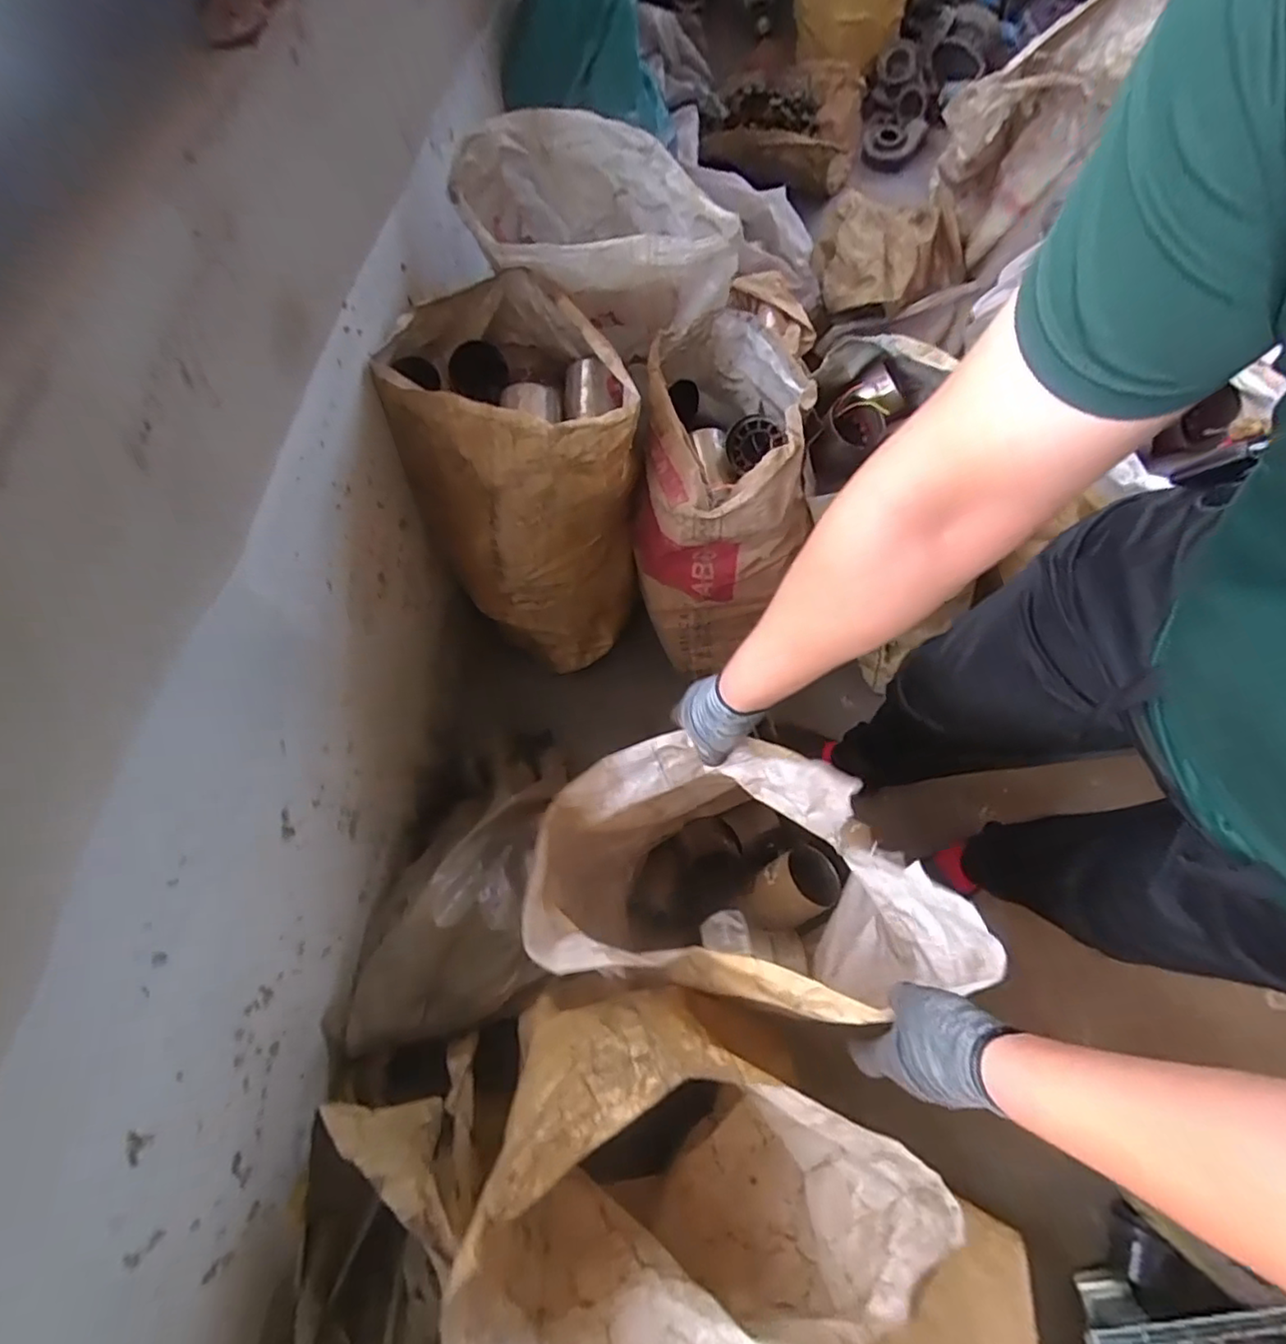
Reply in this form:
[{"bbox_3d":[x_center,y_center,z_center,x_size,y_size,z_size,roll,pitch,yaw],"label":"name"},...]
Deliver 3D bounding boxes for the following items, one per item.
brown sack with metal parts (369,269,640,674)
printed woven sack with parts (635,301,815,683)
[{"bbox_3d":[-0.212,-0.327,1.111,0.332,0.567,0.422,-25,68,-7],"label":"brown sack with metal parts"},{"bbox_3d":[0.127,-0.303,1.128,0.269,0.494,0.404,0,67,3],"label":"printed woven sack with parts"}]

